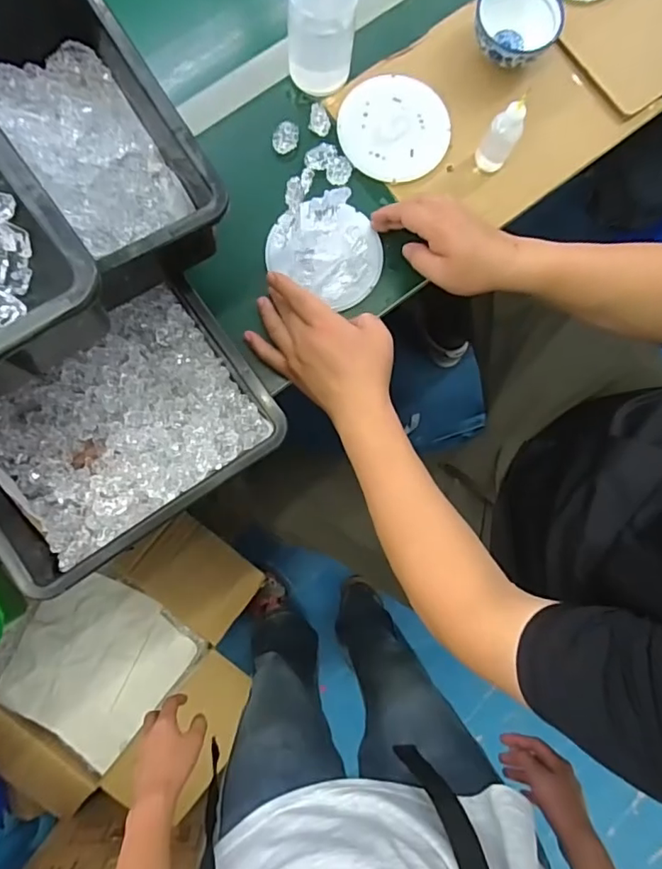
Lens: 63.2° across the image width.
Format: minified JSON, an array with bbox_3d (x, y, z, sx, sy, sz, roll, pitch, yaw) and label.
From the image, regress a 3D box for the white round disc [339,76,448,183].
[{"bbox_3d":[0.076,-0.368,0.645,0.130,0.007,0.128,6,84,-3],"label":"white round disc"}]

